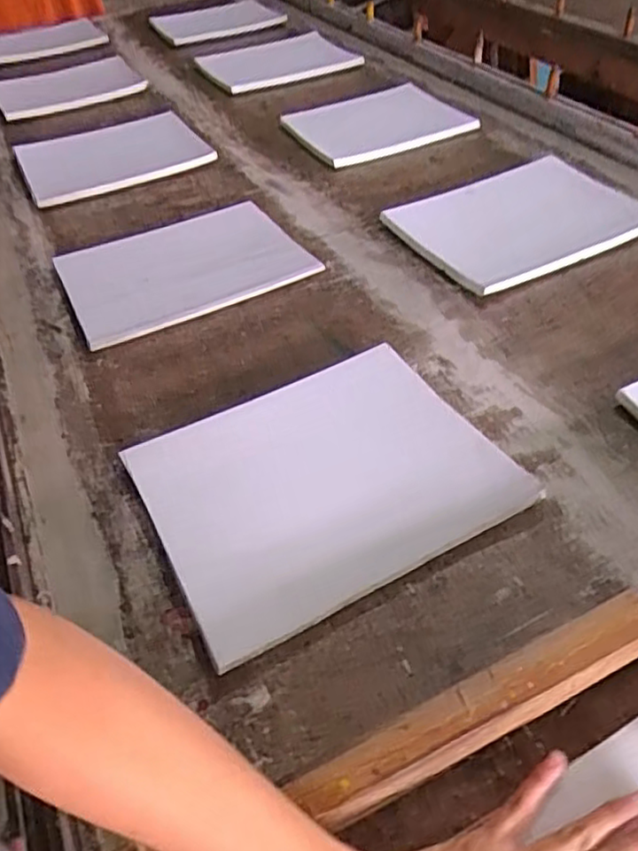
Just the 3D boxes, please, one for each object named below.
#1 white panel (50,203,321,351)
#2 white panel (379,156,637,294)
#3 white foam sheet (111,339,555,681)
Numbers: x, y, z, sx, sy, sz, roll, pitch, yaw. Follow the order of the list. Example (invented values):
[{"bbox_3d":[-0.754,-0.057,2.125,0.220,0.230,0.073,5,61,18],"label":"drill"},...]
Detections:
[{"bbox_3d":[-0.162,-0.190,0.776,0.269,0.011,0.207,-24,50,-18],"label":"white panel"},{"bbox_3d":[0.238,-0.248,0.786,0.255,0.021,0.209,-23,47,-16],"label":"white panel"},{"bbox_3d":[0.003,0.043,0.529,0.266,0.018,0.217,-24,48,-17],"label":"white foam sheet"}]

